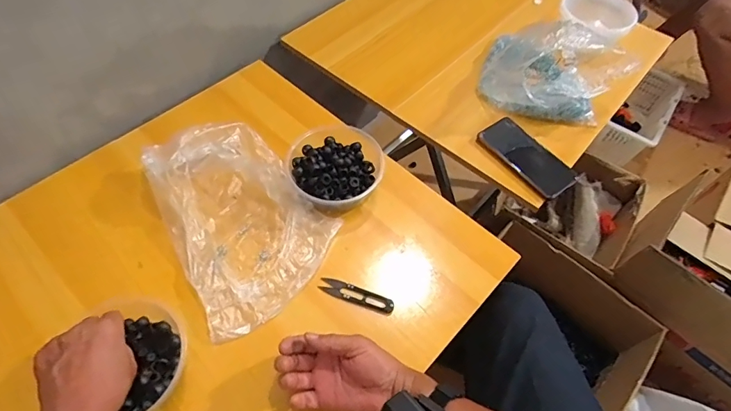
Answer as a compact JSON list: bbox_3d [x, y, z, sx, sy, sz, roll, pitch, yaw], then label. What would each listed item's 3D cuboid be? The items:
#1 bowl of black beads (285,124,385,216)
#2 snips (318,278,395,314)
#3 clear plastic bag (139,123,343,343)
[{"bbox_3d":[-0.047,-0.058,0.654,0.138,0.049,0.144,1,57,-2],"label":"bowl of black beads"},{"bbox_3d":[-0.012,0.122,0.570,0.102,0.005,0.026,19,58,9],"label":"snips"},{"bbox_3d":[-0.170,0.005,0.600,0.206,0.062,0.301,-25,62,-18],"label":"clear plastic bag"}]

